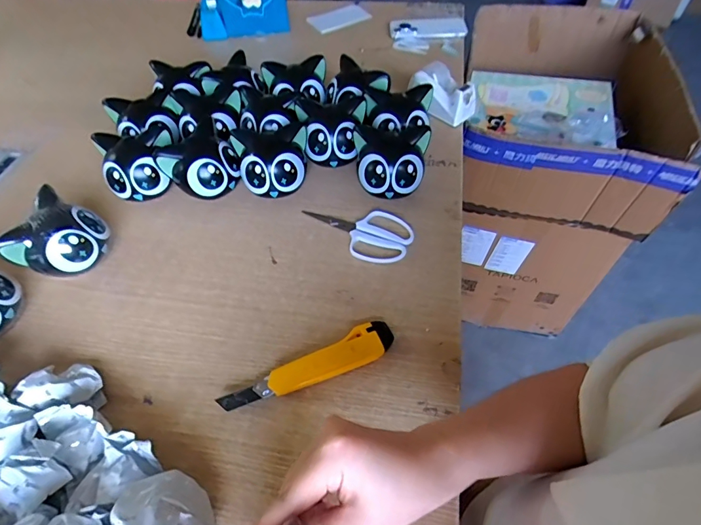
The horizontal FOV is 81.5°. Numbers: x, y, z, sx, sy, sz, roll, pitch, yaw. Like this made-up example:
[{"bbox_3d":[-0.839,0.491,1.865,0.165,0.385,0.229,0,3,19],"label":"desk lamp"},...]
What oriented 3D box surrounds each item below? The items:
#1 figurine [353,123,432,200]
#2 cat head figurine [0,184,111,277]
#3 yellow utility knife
[{"bbox_3d":[0.060,-0.133,0.561,0.101,0.077,0.086,-3,54,1],"label":"figurine"},{"bbox_3d":[-0.349,-0.027,0.505,0.081,0.082,0.102,6,55,8],"label":"cat head figurine"},{"bbox_3d":[-0.042,0.111,0.426,0.184,0.019,0.037,-22,56,-12],"label":"yellow utility knife"}]

